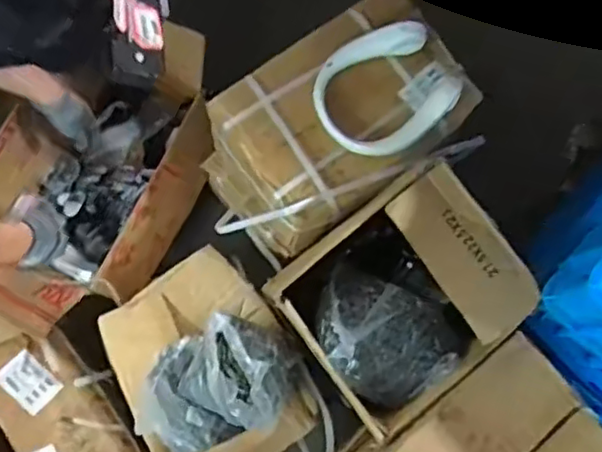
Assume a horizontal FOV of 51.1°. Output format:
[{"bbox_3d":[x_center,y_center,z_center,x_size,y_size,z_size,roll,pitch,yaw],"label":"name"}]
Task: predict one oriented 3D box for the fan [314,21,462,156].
[{"bbox_3d":[0.114,-0.187,0.868,0.181,0.055,0.159,-34,80,-8],"label":"fan"}]

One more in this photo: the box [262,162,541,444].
[{"bbox_3d":[0.137,0.102,0.853,0.276,0.210,0.241,-36,80,-8],"label":"box"}]

